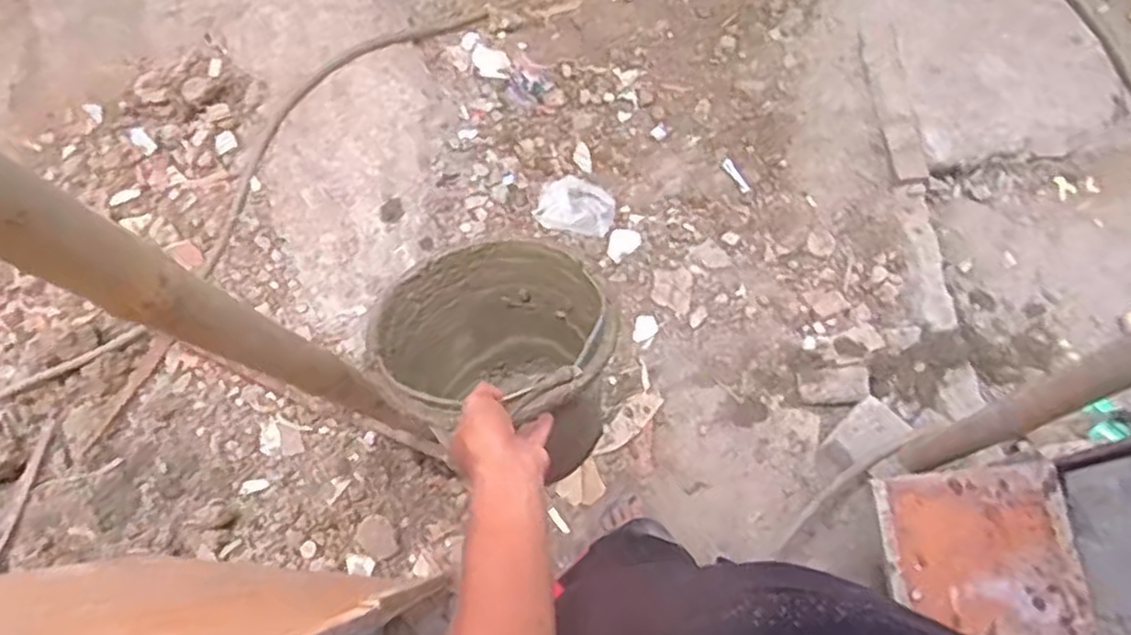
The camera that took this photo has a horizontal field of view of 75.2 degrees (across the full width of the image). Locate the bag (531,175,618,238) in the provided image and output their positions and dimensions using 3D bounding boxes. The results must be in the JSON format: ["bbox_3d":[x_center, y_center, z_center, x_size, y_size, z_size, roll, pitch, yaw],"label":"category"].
[{"bbox_3d":[0.024,-0.272,1.763,0.183,0.037,0.138,8,71,6],"label":"bag"}]

